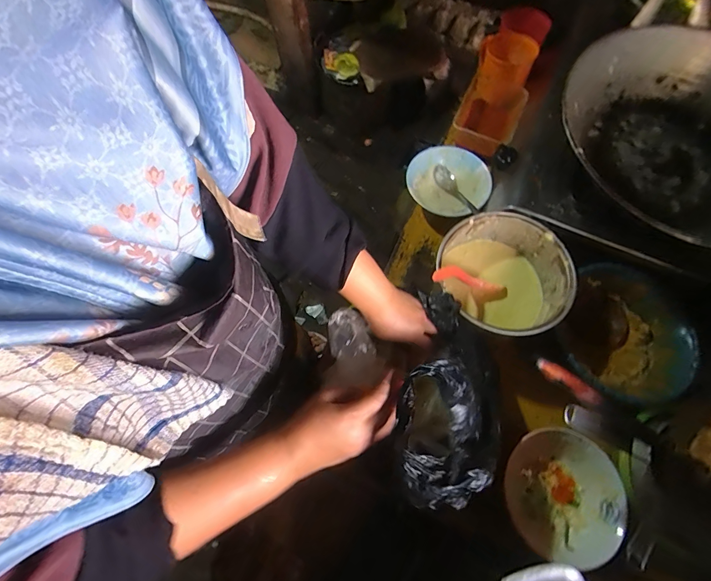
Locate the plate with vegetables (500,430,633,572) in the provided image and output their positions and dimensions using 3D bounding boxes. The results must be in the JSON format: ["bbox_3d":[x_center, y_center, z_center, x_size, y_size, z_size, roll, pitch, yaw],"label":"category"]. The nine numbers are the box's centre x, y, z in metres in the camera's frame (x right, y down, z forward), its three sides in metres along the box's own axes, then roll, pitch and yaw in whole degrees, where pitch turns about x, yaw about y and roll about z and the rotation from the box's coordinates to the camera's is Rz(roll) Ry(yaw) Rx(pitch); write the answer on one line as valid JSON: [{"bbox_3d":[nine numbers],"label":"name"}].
[{"bbox_3d":[0.290,0.289,0.510,0.155,0.049,0.157,1,70,-2],"label":"plate with vegetables"}]

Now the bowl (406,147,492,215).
[{"bbox_3d":[0.175,-0.207,0.697,0.153,0.051,0.159,1,70,-2],"label":"bowl"}]

